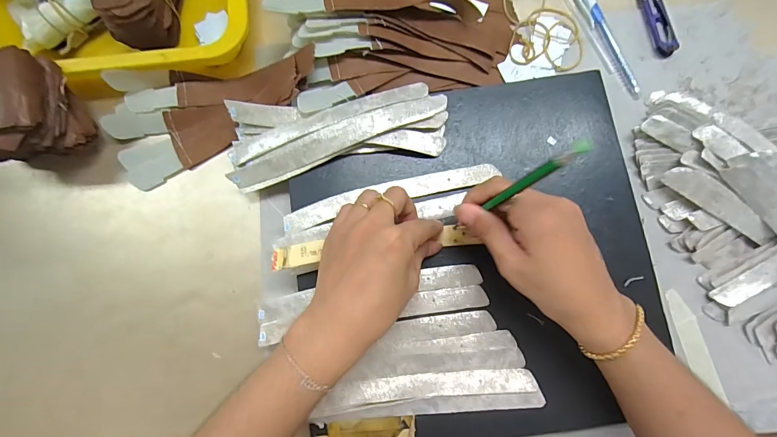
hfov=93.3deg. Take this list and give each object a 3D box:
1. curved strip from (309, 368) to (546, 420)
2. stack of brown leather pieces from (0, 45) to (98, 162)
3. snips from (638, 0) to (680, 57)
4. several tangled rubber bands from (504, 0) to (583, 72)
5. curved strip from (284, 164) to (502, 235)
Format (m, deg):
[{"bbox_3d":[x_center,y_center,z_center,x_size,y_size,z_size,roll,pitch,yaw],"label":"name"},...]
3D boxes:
[{"bbox_3d":[0.036,0.144,0.301,0.174,0.009,0.030,-4,82,2],"label":"curved strip"},{"bbox_3d":[-0.337,-0.093,0.334,0.080,0.085,0.083,-13,82,0],"label":"stack of brown leather pieces"},{"bbox_3d":[0.265,-0.209,0.363,0.021,0.011,0.100,-10,82,1],"label":"snips"},{"bbox_3d":[0.155,-0.195,0.366,0.074,0.008,0.098,-3,82,2],"label":"several tangled rubber bands"},{"bbox_3d":[0.001,-0.022,0.330,0.194,0.004,0.025,-14,72,1],"label":"curved strip"}]

